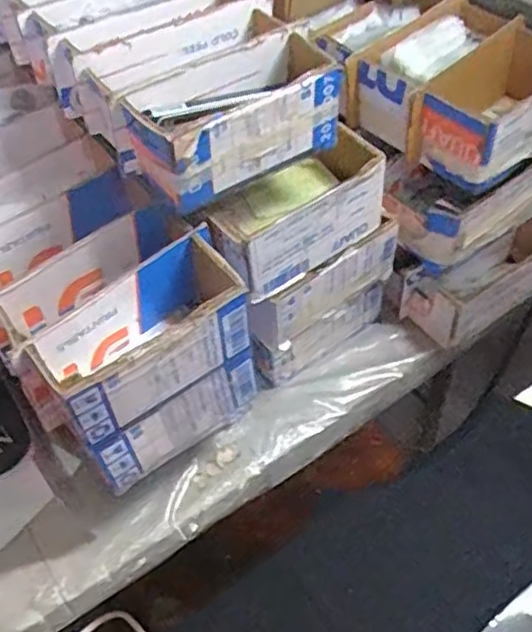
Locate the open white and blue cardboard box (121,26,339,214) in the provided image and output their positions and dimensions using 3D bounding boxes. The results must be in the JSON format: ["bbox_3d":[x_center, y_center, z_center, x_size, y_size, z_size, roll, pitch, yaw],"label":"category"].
[{"bbox_3d":[-0.018,-0.152,0.514,0.174,0.071,0.074,-34,56,-22],"label":"open white and blue cardboard box"}]

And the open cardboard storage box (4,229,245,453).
[{"bbox_3d":[-0.092,0.017,0.501,0.154,0.073,0.078,-32,55,-21],"label":"open cardboard storage box"}]

